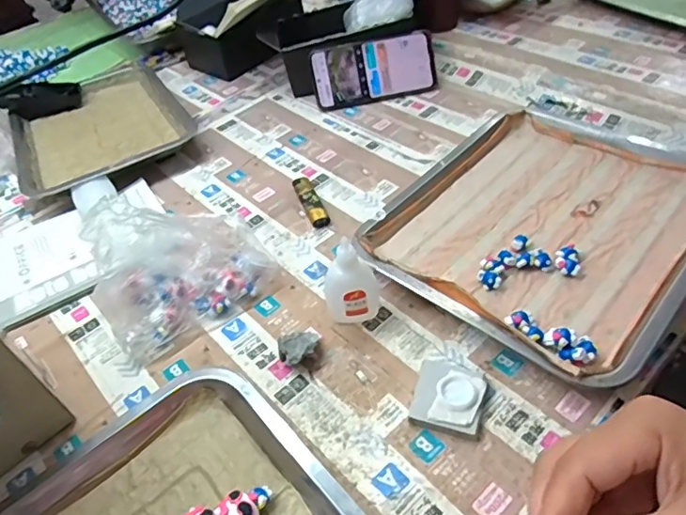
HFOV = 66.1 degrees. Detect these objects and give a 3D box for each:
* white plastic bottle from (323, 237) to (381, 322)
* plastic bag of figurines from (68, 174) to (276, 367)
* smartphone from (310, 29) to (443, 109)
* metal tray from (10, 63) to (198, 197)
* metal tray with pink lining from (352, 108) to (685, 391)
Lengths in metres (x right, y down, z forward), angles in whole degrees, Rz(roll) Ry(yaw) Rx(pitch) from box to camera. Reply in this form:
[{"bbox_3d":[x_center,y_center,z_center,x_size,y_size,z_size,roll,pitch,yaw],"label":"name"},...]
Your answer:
[{"bbox_3d":[0.008,0.019,0.443,0.046,0.087,0.030,-4,45,3],"label":"white plastic bottle"},{"bbox_3d":[-0.157,-0.008,0.471,0.142,0.115,0.104,-32,50,-22],"label":"plastic bag of figurines"},{"bbox_3d":[0.041,-0.256,0.718,0.165,0.080,0.008,-9,15,2],"label":"smartphone"},{"bbox_3d":[-0.337,-0.185,0.728,0.214,0.033,0.287,-26,48,-17],"label":"metal tray"},{"bbox_3d":[0.201,-0.039,0.514,0.264,0.033,0.315,31,57,32],"label":"metal tray with pink lining"}]

